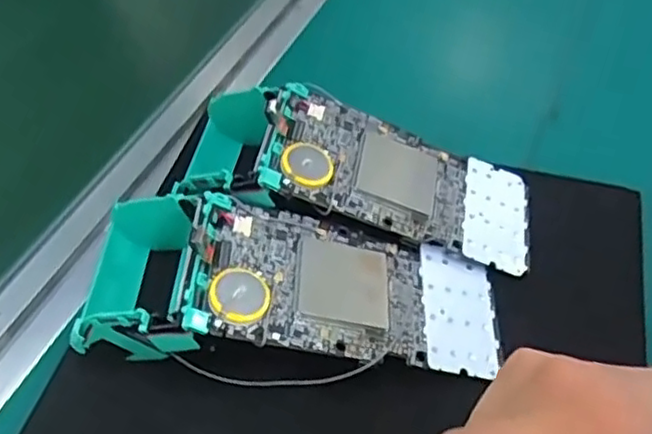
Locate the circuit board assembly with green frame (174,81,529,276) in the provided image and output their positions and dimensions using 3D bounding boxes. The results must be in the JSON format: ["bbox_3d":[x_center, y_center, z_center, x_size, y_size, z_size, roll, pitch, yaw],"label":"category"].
[{"bbox_3d":[0.016,-0.023,0.333,0.174,0.047,0.074,7,50,5],"label":"circuit board assembly with green frame"}]

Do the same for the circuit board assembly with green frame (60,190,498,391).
[{"bbox_3d":[-0.014,0.036,0.294,0.174,0.054,0.075,3,50,1],"label":"circuit board assembly with green frame"}]

